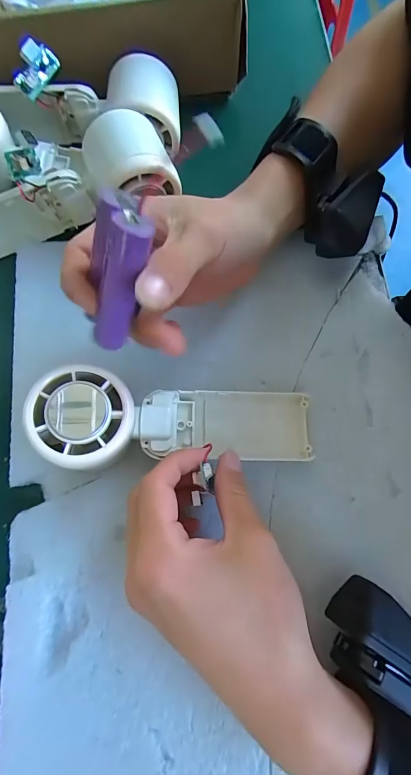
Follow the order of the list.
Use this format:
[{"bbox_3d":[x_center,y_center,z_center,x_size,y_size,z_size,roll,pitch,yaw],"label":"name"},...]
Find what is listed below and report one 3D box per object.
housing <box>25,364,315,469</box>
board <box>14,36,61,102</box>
[{"bbox_3d":[-0.015,0.020,0.215,0.160,0.023,0.049,5,74,-21],"label":"housing"},{"bbox_3d":[-0.118,-0.222,0.254,0.013,0.026,0.036,25,77,7],"label":"board"}]

